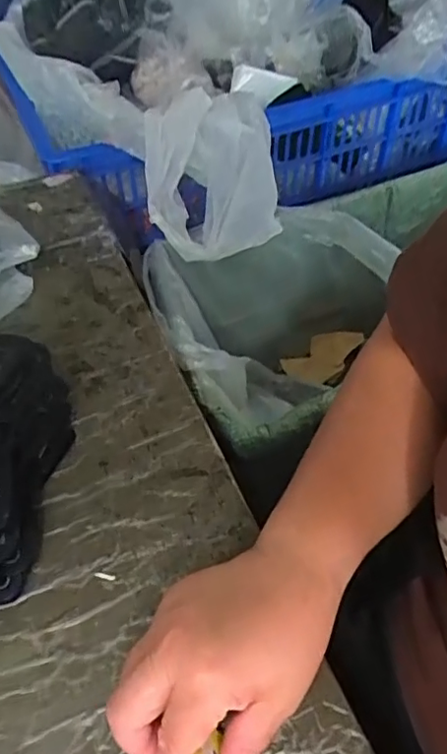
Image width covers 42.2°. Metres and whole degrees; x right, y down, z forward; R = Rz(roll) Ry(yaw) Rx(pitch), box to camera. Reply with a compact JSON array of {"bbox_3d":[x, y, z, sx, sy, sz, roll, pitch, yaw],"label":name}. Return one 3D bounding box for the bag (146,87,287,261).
[{"bbox_3d":[-0.017,-0.260,0.716,0.152,0.132,0.210,-5,49,-1],"label":"bag"}]

